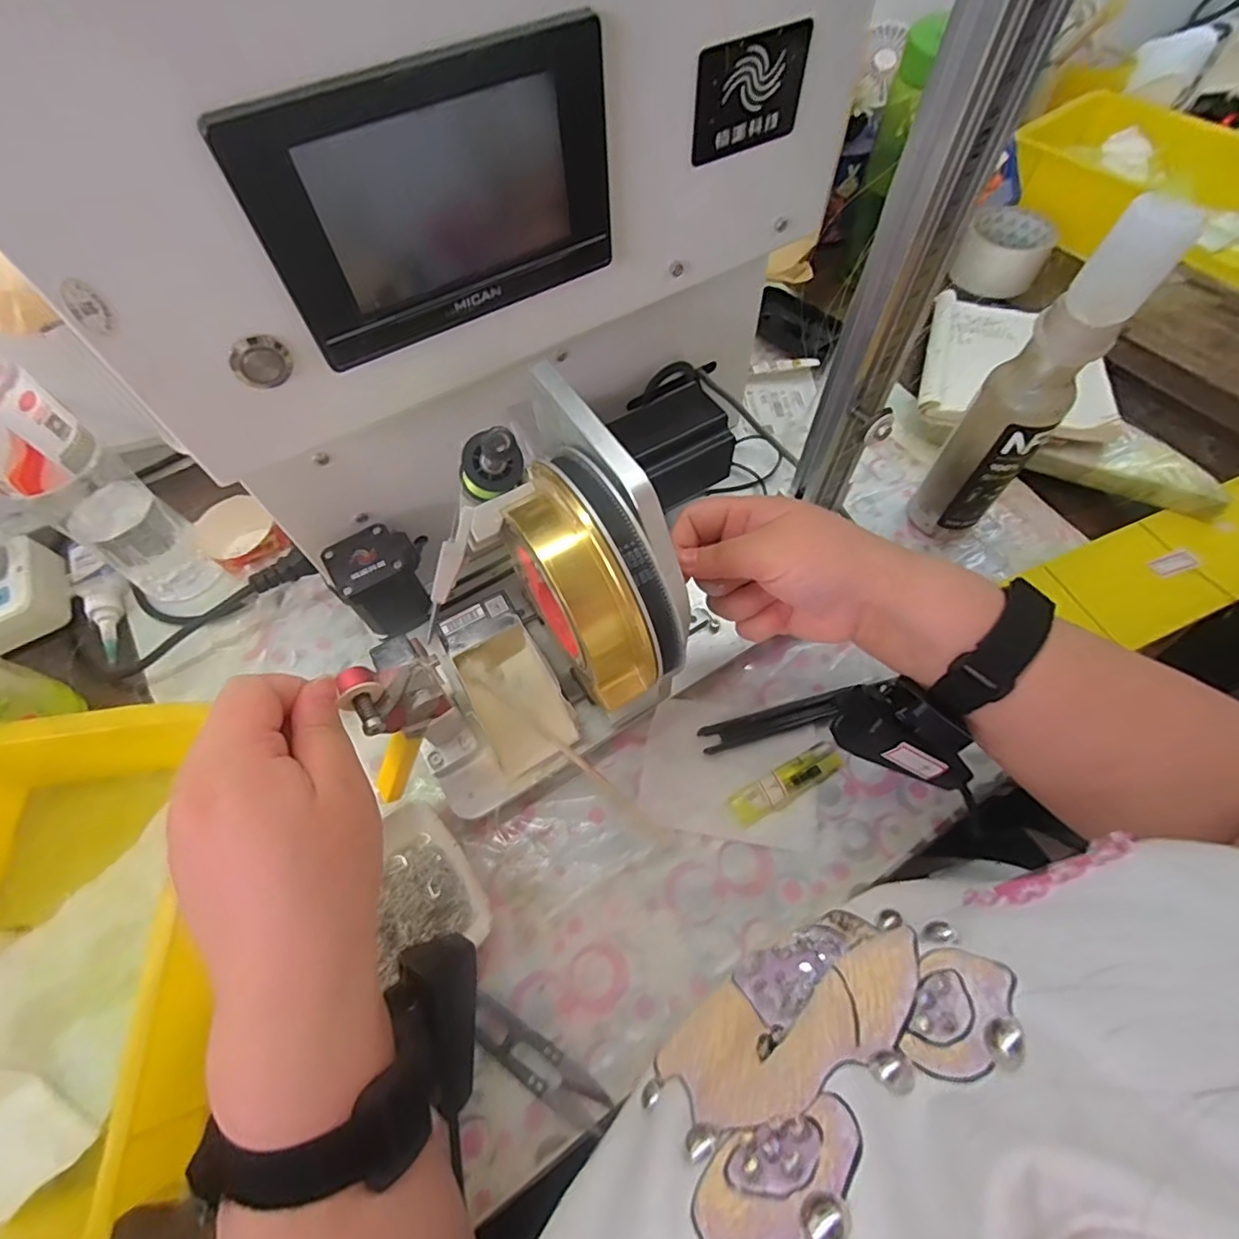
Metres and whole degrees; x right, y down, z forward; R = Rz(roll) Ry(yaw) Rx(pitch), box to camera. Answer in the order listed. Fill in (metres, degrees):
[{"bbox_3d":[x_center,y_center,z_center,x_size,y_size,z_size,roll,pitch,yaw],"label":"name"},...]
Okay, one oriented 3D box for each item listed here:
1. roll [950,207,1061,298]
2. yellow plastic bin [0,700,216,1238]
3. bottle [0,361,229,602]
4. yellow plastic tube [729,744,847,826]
[{"bbox_3d":[0.384,-0.365,0.578,0.079,0.060,0.079,-1,62,2],"label":"roll"},{"bbox_3d":[-0.308,0.182,0.310,0.175,0.074,0.244,-9,62,-4],"label":"yellow plastic bin"},{"bbox_3d":[-0.363,-0.097,0.368,0.070,0.230,0.055,31,67,16],"label":"bottle"},{"bbox_3d":[0.107,0.105,0.370,0.078,0.009,0.021,-26,65,-12],"label":"yellow plastic tube"}]

